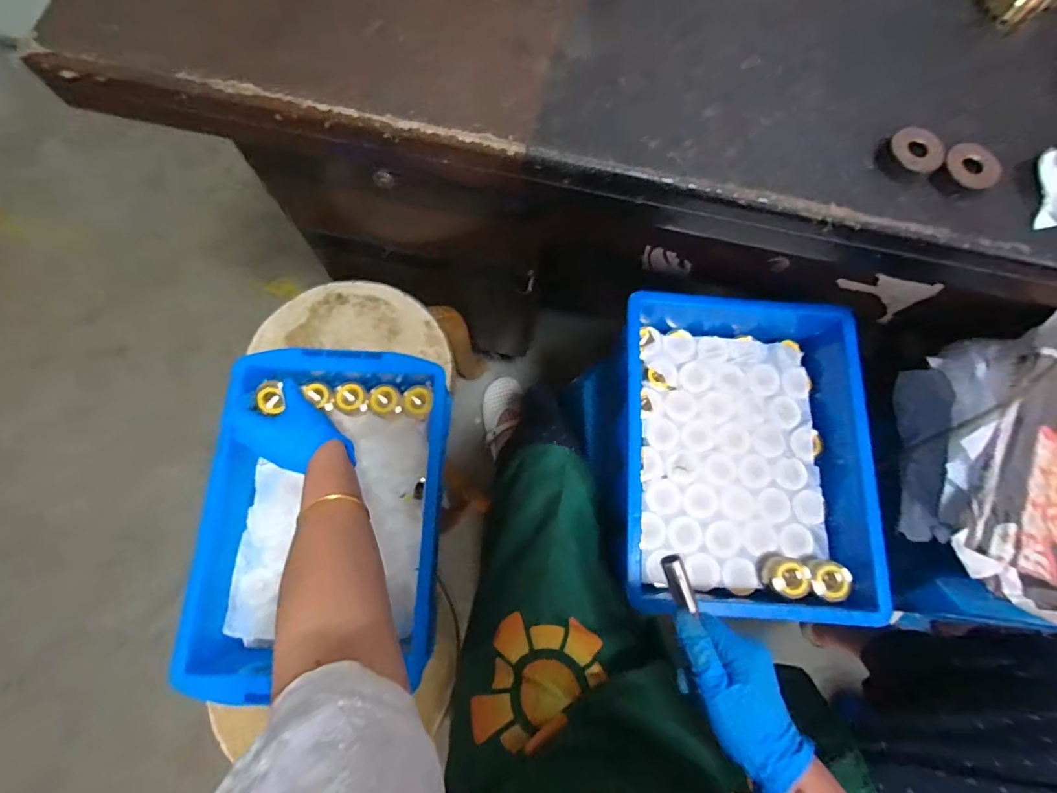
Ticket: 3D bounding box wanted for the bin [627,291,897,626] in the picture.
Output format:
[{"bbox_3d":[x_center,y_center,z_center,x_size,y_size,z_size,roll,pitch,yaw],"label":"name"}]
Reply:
[{"bbox_3d":[0.236,0.051,0.549,0.257,0.085,0.349,3,75,-1],"label":"bin"}]

